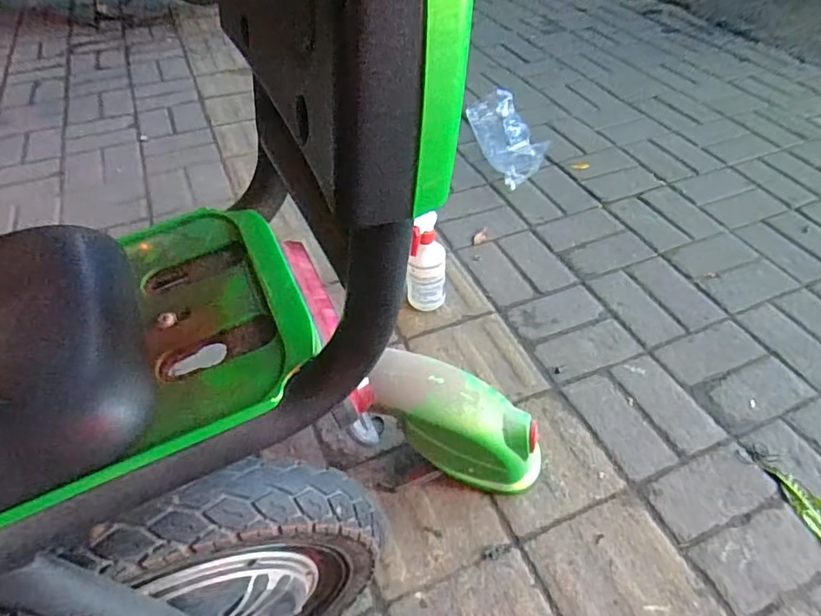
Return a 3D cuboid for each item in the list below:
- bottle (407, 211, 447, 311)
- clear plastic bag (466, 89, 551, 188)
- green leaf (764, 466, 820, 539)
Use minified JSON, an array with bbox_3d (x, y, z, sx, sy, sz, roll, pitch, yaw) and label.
[{"bbox_3d":[0.029,-0.070,0.980,0.073,0.214,0.067,0,47,1],"label":"bottle"},{"bbox_3d":[0.253,-0.491,1.480,0.138,0.071,0.470,-9,47,-7],"label":"clear plastic bag"},{"bbox_3d":[0.575,0.286,0.763,0.050,0.006,0.137,-15,49,-13],"label":"green leaf"}]

